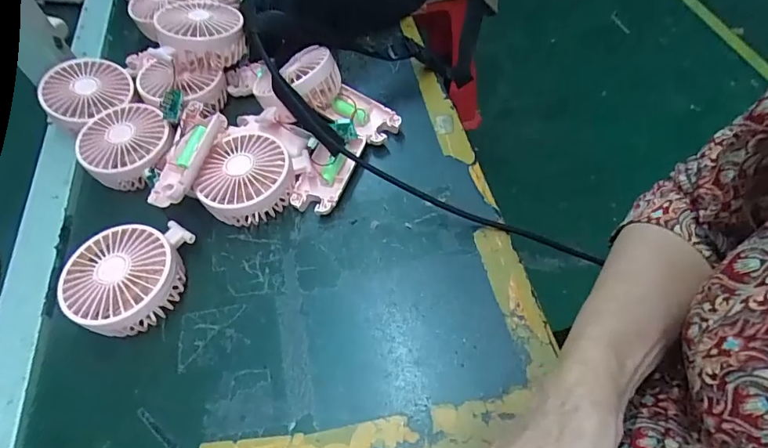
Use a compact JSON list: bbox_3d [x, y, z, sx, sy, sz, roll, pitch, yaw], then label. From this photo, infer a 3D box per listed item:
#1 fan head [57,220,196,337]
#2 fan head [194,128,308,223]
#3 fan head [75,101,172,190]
[{"bbox_3d":[-0.207,0.043,0.369,0.086,0.042,0.097,0,57,5],"label":"fan head"},{"bbox_3d":[-0.123,-0.039,0.413,0.082,0.046,0.085,-2,56,4],"label":"fan head"},{"bbox_3d":[-0.249,-0.075,0.445,0.084,0.040,0.091,-34,60,-17],"label":"fan head"}]

